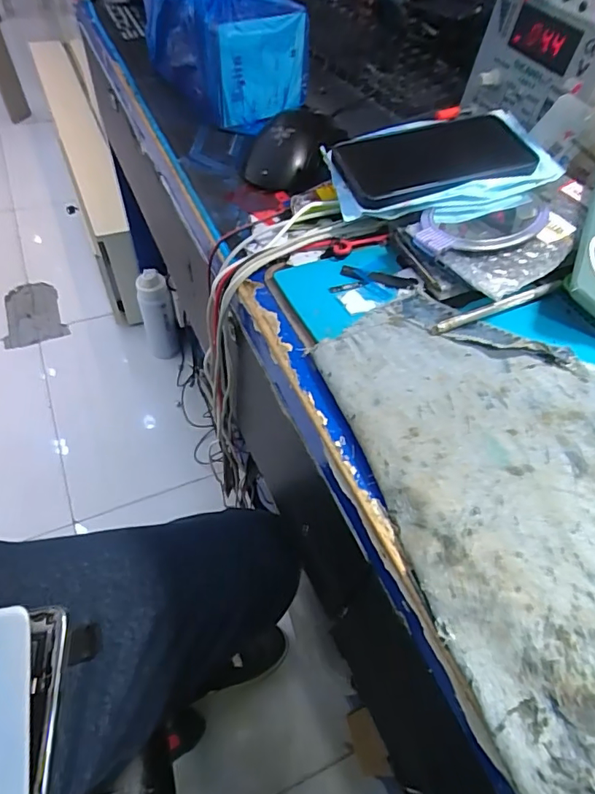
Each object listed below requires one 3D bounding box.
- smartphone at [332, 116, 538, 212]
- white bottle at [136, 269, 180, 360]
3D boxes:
[{"bbox_3d":[0.118,-0.201,0.414,0.163,0.013,0.095,-10,54,-6],"label":"smartphone"},{"bbox_3d":[-0.359,-0.198,1.269,0.065,0.285,0.085,-24,60,-21],"label":"white bottle"}]

